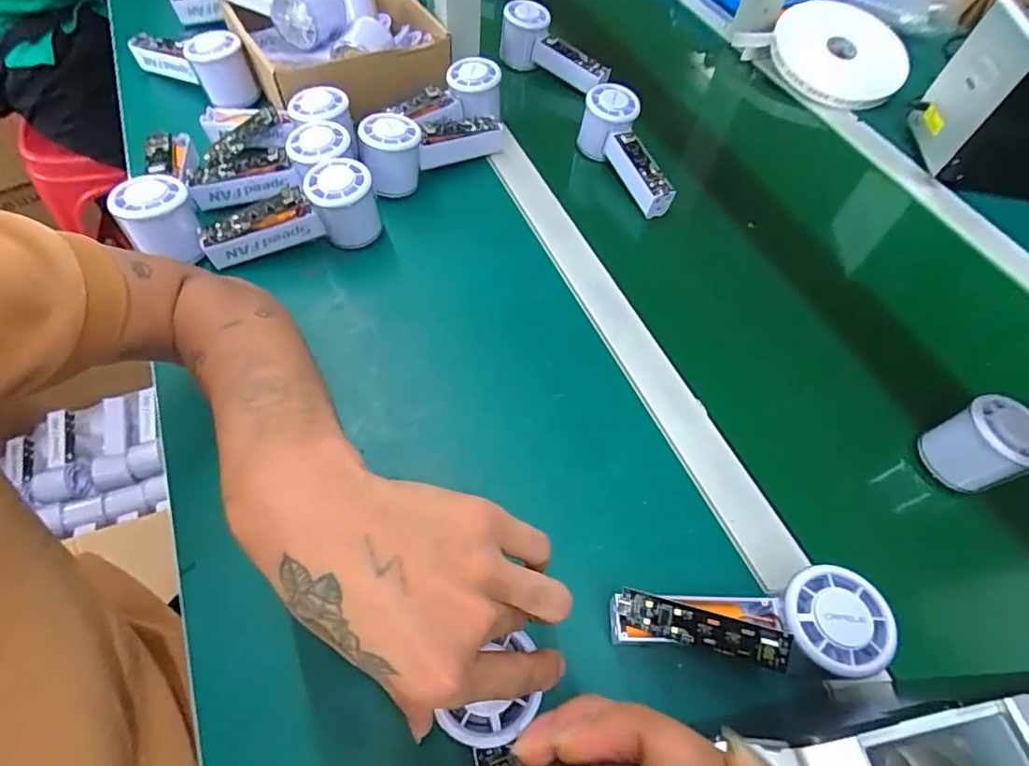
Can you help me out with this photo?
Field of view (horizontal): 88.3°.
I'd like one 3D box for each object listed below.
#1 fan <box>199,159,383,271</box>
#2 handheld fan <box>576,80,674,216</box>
[{"bbox_3d":[-0.193,-0.145,0.464,0.145,0.061,0.053,-13,60,-11],"label":"fan"},{"bbox_3d":[0.118,-0.238,0.563,0.048,0.056,0.146,-20,75,-15],"label":"handheld fan"}]

